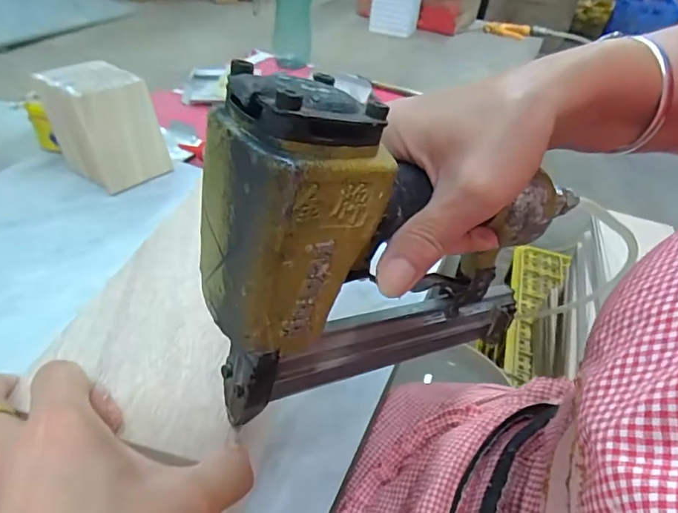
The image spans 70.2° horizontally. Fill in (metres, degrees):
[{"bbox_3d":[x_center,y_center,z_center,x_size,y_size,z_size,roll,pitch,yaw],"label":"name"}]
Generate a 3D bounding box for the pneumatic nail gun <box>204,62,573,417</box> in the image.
[{"bbox_3d":[0.035,-0.005,0.242,0.201,0.177,0.044,-18,44,-28],"label":"pneumatic nail gun"}]

